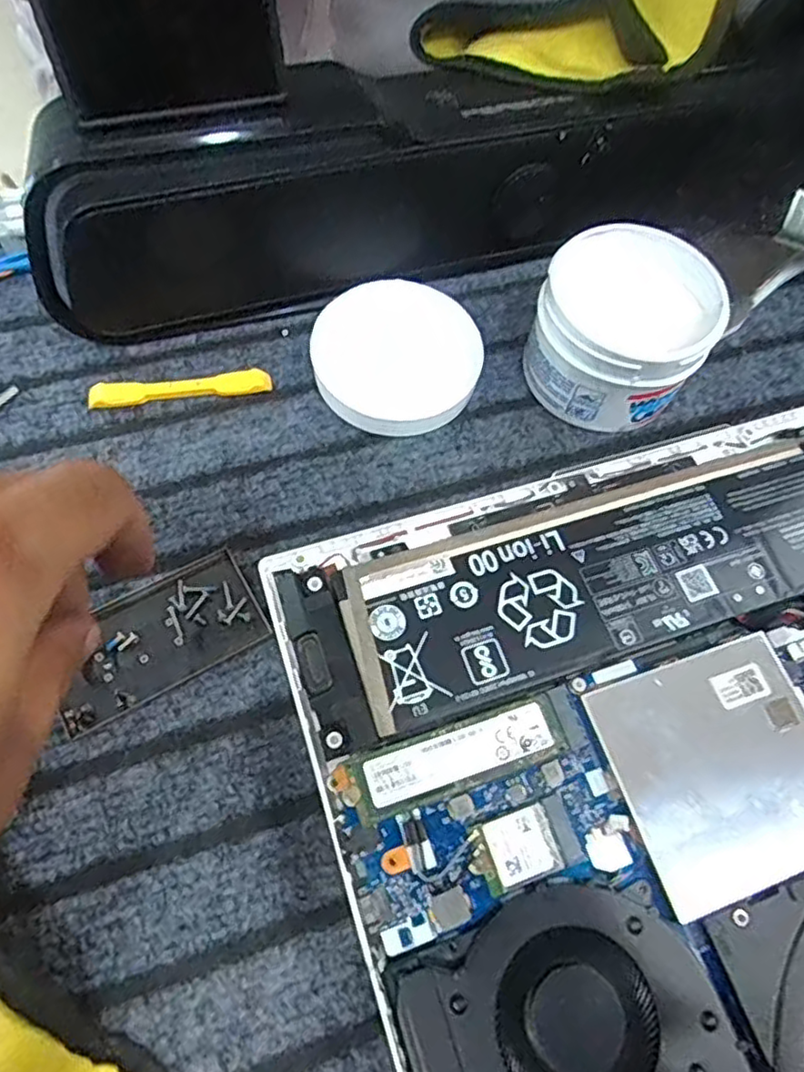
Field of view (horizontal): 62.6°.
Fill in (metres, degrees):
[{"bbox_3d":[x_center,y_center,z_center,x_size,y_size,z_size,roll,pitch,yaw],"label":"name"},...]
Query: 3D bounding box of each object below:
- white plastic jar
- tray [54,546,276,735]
[{"bbox_3d":[0.098,-0.092,0.295,0.072,0.052,0.068,2,65,-4],"label":"white plastic jar"},{"bbox_3d":[-0.095,0.038,0.257,0.077,0.008,0.042,-28,71,-16],"label":"tray"}]

